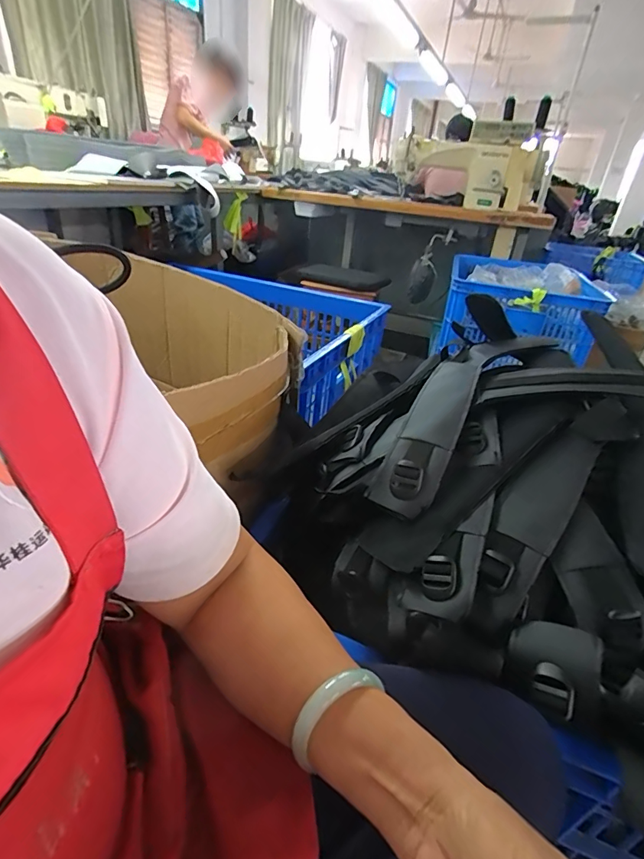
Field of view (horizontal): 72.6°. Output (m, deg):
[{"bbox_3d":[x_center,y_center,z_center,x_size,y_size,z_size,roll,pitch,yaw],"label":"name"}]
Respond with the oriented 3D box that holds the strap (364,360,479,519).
[{"bbox_3d":[0.134,-0.012,0.524,0.065,0.033,0.268,18,48,20],"label":"strap"}]

